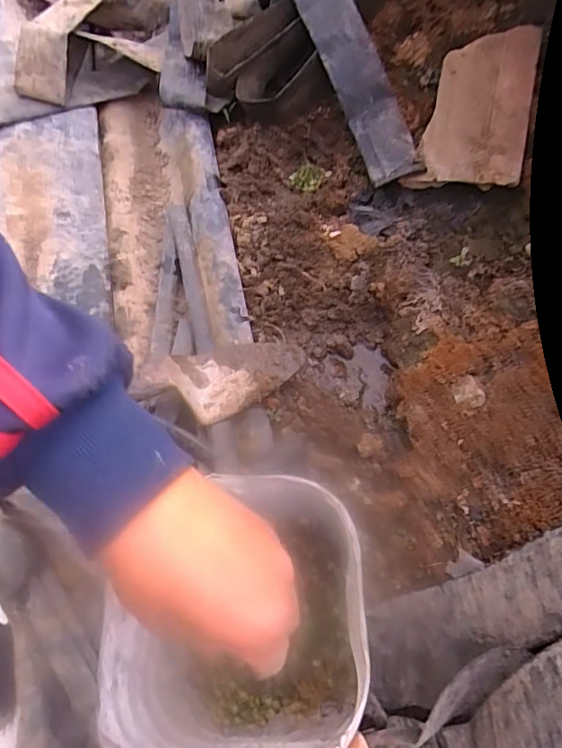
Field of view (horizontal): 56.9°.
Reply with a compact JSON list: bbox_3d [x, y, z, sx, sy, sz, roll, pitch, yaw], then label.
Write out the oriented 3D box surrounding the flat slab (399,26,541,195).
[{"bbox_3d":[0.214,-0.292,0.570,0.110,0.014,0.175,9,84,21],"label":"flat slab"}]

